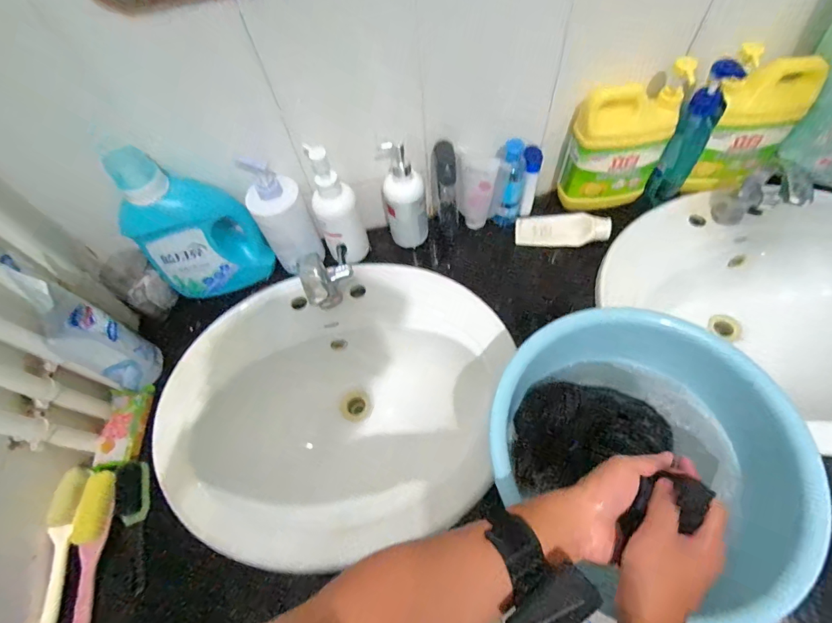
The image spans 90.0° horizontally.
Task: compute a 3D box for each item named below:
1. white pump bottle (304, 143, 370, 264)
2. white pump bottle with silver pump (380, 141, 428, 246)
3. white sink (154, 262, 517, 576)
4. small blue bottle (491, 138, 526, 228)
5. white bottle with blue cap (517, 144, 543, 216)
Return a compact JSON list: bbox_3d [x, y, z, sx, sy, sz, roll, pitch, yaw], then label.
[{"bbox_3d":[-0.122,-0.156,0.667,0.069,0.217,0.060,-18,61,-6],"label":"white pump bottle"},{"bbox_3d":[-0.017,-0.190,0.690,0.068,0.189,0.060,-9,61,-1],"label":"white pump bottle with silver pump"},{"bbox_3d":[-0.115,0.157,0.679,0.519,0.151,0.423,-10,61,-1],"label":"white sink"},{"bbox_3d":[0.160,-0.208,0.707,0.044,0.163,0.039,13,63,11],"label":"small blue bottle"},{"bbox_3d":[0.196,-0.223,0.722,0.030,0.131,0.043,14,63,12],"label":"white bottle with blue cap"}]

